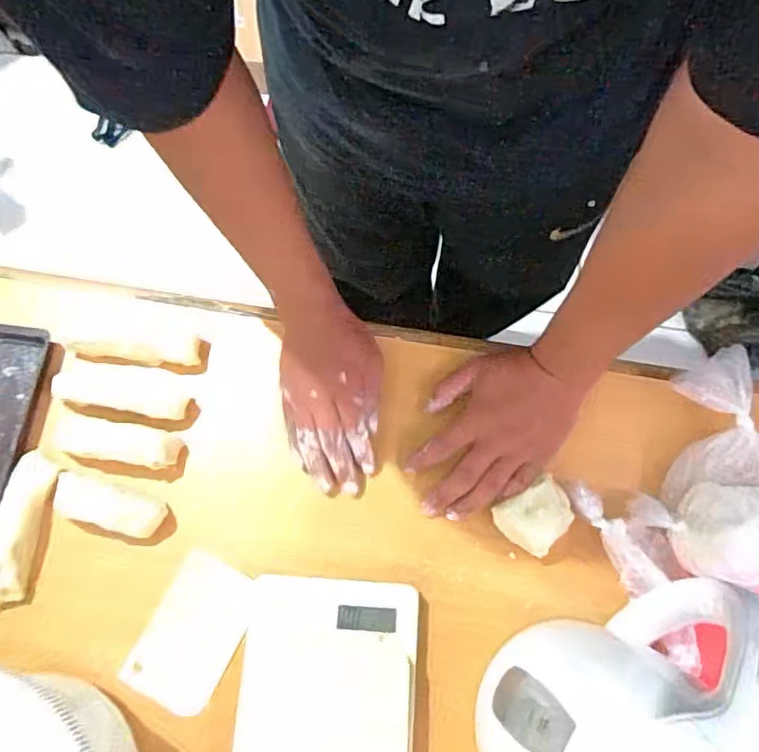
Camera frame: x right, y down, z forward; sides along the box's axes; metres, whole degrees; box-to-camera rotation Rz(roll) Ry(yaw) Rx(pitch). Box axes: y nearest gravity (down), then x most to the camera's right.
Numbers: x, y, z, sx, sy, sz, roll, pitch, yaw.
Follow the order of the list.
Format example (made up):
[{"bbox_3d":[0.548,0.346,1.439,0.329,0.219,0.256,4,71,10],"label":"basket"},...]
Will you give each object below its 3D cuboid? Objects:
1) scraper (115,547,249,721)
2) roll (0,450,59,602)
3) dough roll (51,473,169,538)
[{"bbox_3d":[-0.154,0.209,0.476,0.076,0.005,0.111,23,69,13],"label":"scraper"},{"bbox_3d":[-0.312,0.125,0.494,0.035,0.029,0.121,6,72,5],"label":"roll"},{"bbox_3d":[-0.237,0.113,0.503,0.097,0.017,0.035,15,73,7],"label":"dough roll"}]

